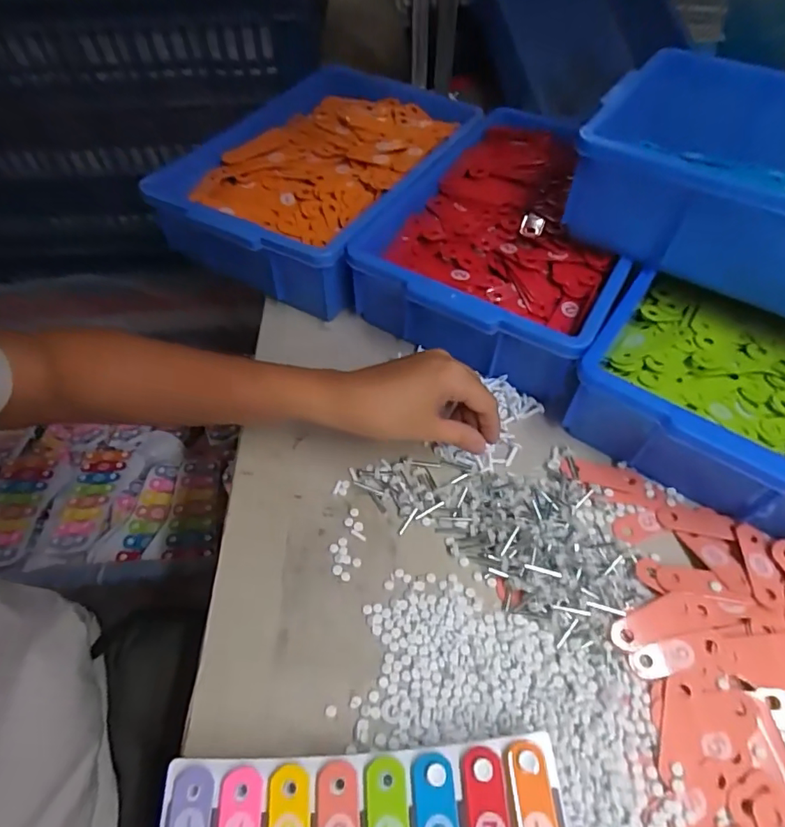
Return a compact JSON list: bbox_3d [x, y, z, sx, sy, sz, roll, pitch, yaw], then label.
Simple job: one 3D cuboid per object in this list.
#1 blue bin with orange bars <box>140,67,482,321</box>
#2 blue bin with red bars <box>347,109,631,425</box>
[{"bbox_3d":[-0.083,-0.287,0.609,0.247,0.091,0.353,24,59,16],"label":"blue bin with orange bars"},{"bbox_3d":[0.133,-0.194,0.557,0.238,0.094,0.352,23,58,16],"label":"blue bin with red bars"}]

